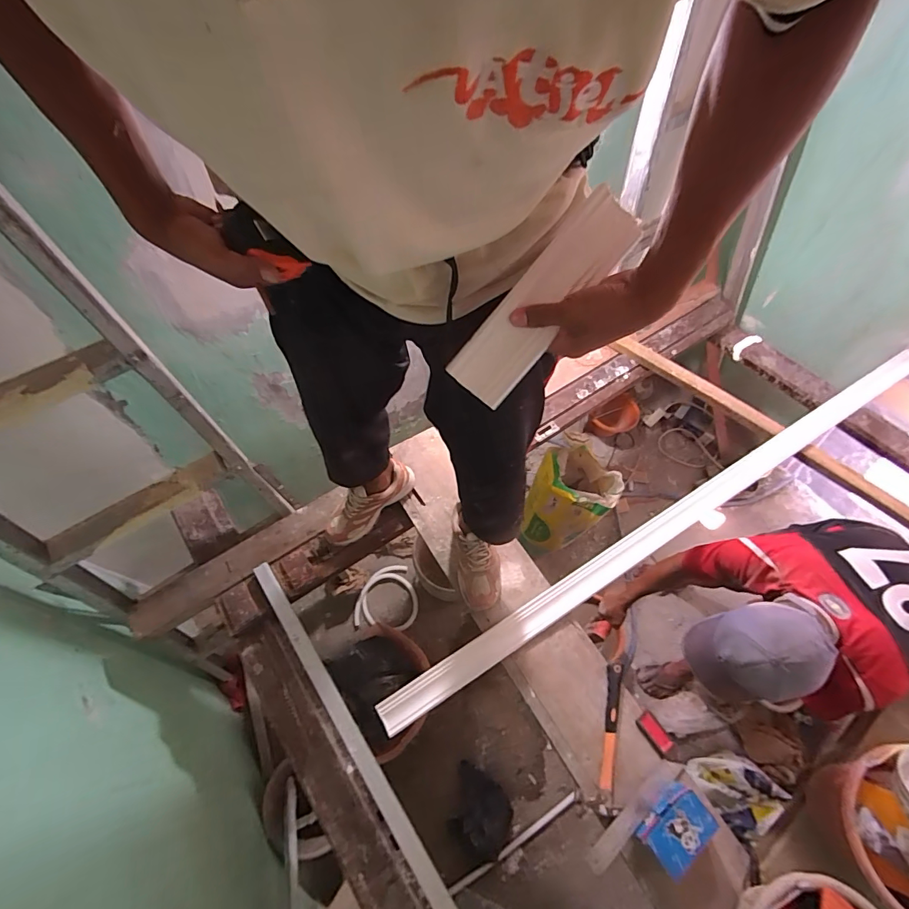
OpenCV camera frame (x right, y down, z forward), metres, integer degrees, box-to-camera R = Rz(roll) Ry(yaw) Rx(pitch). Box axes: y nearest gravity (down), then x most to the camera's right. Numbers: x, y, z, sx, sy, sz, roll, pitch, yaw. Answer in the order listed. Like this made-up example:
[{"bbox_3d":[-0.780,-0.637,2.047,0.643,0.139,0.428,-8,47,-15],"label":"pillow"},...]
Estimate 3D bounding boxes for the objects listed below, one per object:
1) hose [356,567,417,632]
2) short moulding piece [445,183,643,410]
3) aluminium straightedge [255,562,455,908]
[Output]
[{"bbox_3d":[-0.280,0.602,1.869,0.252,0.036,0.267,11,55,-2],"label":"hose"},{"bbox_3d":[0.093,-0.162,0.464,0.068,0.011,0.238,40,97,-5],"label":"short moulding piece"},{"bbox_3d":[-0.153,0.725,0.931,0.040,0.032,1.190,-33,67,-18],"label":"aluminium straightedge"}]

